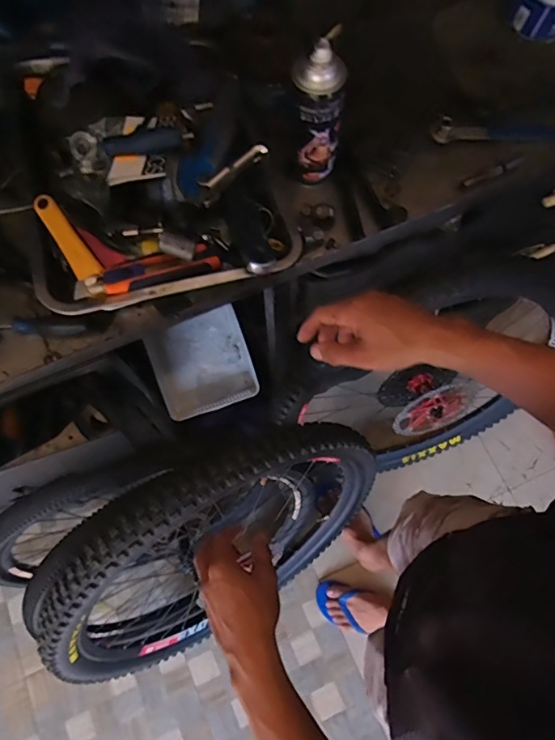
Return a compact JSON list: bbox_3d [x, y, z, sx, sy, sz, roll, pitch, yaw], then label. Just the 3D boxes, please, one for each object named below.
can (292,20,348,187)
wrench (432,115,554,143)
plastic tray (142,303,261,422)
[{"bbox_3d":[0.049,-0.317,0.592,0.058,0.174,0.054,0,72,0],"label":"can"},{"bbox_3d":[0.316,-0.344,0.691,0.189,0.022,0.033,-2,72,0],"label":"wrench"},{"bbox_3d":[-0.206,-0.019,1.321,0.262,0.060,0.263,-21,94,-11],"label":"plastic tray"}]

